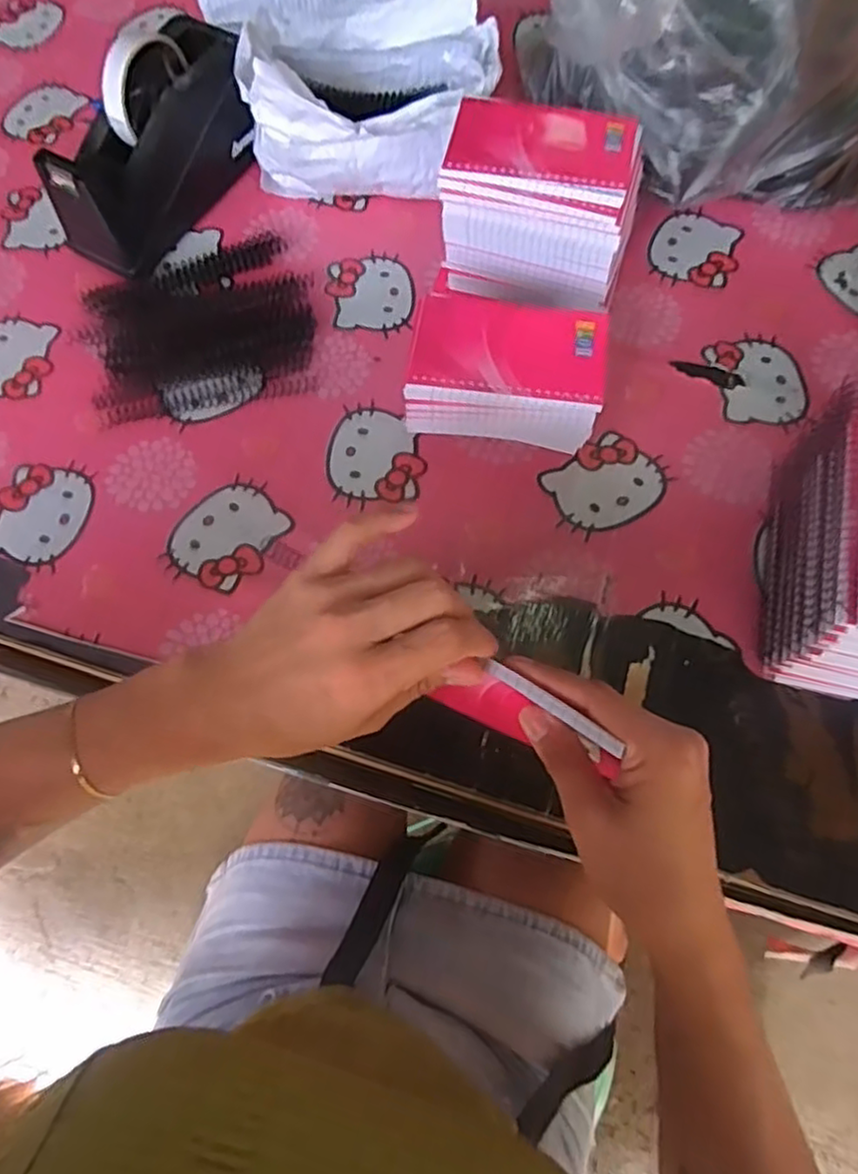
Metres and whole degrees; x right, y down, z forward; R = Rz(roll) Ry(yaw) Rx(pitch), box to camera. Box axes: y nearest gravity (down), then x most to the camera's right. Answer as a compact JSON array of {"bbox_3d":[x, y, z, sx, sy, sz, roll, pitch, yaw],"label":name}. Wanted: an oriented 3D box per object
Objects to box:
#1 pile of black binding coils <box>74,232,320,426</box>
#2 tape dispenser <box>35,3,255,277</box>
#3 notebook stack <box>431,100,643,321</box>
[{"bbox_3d":[-0.188,-0.221,0.571,0.180,0.014,0.168,-12,68,-4],"label":"pile of black binding coils"},{"bbox_3d":[-0.226,-0.370,0.571,0.094,0.115,0.206,28,71,12],"label":"tape dispenser"},{"bbox_3d":[0.085,-0.287,0.531,0.142,0.106,0.103,15,69,7],"label":"notebook stack"}]

